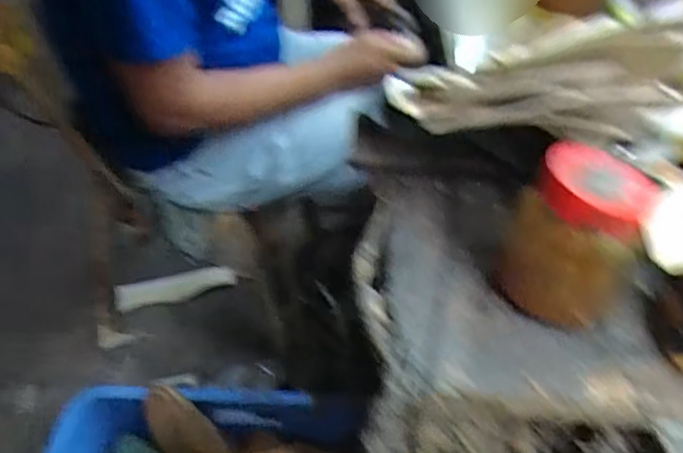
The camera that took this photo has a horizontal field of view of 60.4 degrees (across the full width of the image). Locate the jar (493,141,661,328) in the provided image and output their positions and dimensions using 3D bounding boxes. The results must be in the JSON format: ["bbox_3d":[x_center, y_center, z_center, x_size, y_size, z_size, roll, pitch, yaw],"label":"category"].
[{"bbox_3d":[0.161,0.005,0.412,0.080,0.111,0.086,0,43,0],"label":"jar"}]

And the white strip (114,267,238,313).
[{"bbox_3d":[-0.391,0.148,1.381,0.277,0.026,0.083,-8,53,1],"label":"white strip"}]

